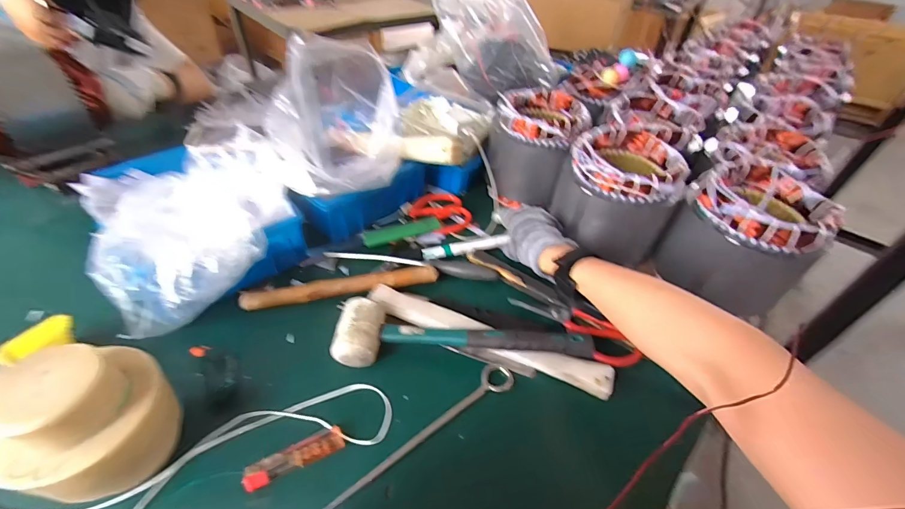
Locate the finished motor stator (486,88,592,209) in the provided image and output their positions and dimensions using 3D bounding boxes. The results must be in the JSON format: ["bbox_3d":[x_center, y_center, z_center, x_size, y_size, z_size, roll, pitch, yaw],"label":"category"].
[{"bbox_3d":[0.136,-0.174,0.641,0.143,0.155,0.130,12,44,8],"label":"finished motor stator"}]

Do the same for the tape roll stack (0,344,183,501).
[{"bbox_3d":[-0.295,0.139,0.317,0.089,0.128,0.108,9,43,6],"label":"tape roll stack"}]

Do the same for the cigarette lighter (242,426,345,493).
[{"bbox_3d":[-0.149,0.192,0.365,0.087,0.010,0.022,-19,48,-23],"label":"cigarette lighter"}]

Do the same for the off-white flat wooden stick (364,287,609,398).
[{"bbox_3d":[0.037,0.095,0.458,0.300,0.017,0.042,19,45,16],"label":"off-white flat wooden stick"}]

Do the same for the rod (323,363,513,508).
[{"bbox_3d":[-0.027,0.178,0.398,0.223,0.008,0.031,-25,56,-24],"label":"rod"}]

